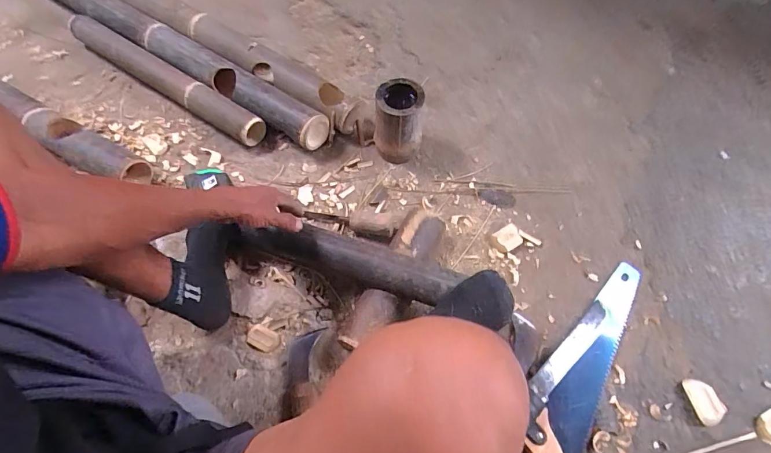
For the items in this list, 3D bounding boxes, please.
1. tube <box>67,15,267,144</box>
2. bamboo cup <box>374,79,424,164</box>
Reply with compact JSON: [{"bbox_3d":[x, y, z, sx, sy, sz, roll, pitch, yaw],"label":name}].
[{"bbox_3d":[-0.513,-0.337,0.930,0.580,0.066,0.060,31,65,14],"label":"tube"},{"bbox_3d":[0.025,-0.212,0.831,0.090,0.147,0.092,1,59,-1],"label":"bamboo cup"}]

